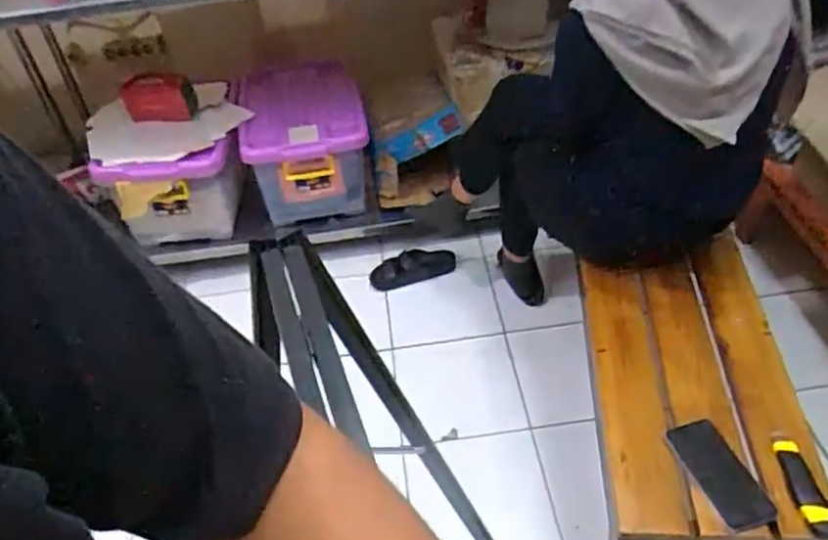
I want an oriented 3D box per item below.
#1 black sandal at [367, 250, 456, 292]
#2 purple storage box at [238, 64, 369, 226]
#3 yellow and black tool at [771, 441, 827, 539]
[{"bbox_3d":[-0.002,0.002,1.885,0.241,0.065,0.089,-8,42,-1],"label":"black sandal"},{"bbox_3d":[-0.294,-0.349,1.895,0.323,0.322,0.331,-10,42,-3],"label":"purple storage box"},{"bbox_3d":[0.514,0.285,0.892,0.038,0.024,0.139,-6,42,1],"label":"yellow and black tool"}]

